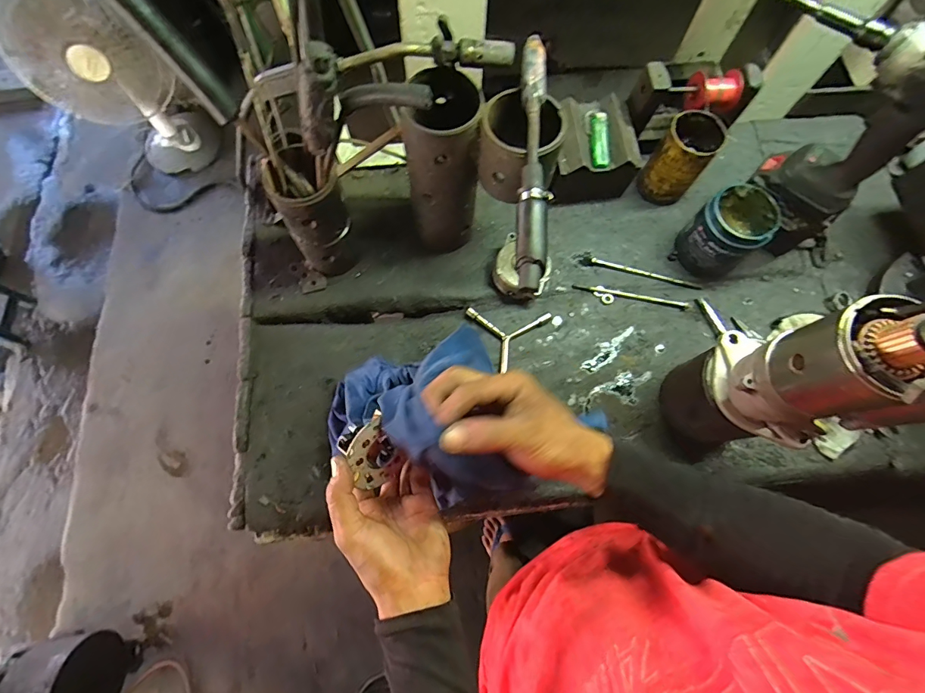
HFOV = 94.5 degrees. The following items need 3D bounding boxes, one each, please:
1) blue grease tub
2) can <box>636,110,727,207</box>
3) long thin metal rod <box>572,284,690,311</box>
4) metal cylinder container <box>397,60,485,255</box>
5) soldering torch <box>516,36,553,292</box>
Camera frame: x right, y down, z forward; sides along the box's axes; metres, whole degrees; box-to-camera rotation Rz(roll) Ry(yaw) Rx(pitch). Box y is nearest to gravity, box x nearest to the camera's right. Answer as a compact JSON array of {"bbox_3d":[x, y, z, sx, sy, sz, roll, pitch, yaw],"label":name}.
[{"bbox_3d":[0.372,-0.158,0.615,0.096,0.119,0.086,-37,76,-12],"label":"blue grease tub"},{"bbox_3d":[0.318,-0.273,0.633,0.073,0.115,0.075,0,72,-1],"label":"can"},{"bbox_3d":[0.248,-0.076,0.626,0.166,0.009,0.014,11,72,3],"label":"long thin metal rod"},{"bbox_3d":[-0.022,-0.224,0.546,0.085,0.214,0.100,4,72,0],"label":"metal cylinder container"},{"bbox_3d":[0.069,-0.184,0.410,0.026,0.026,0.271,4,72,0],"label":"soldering torch"}]

